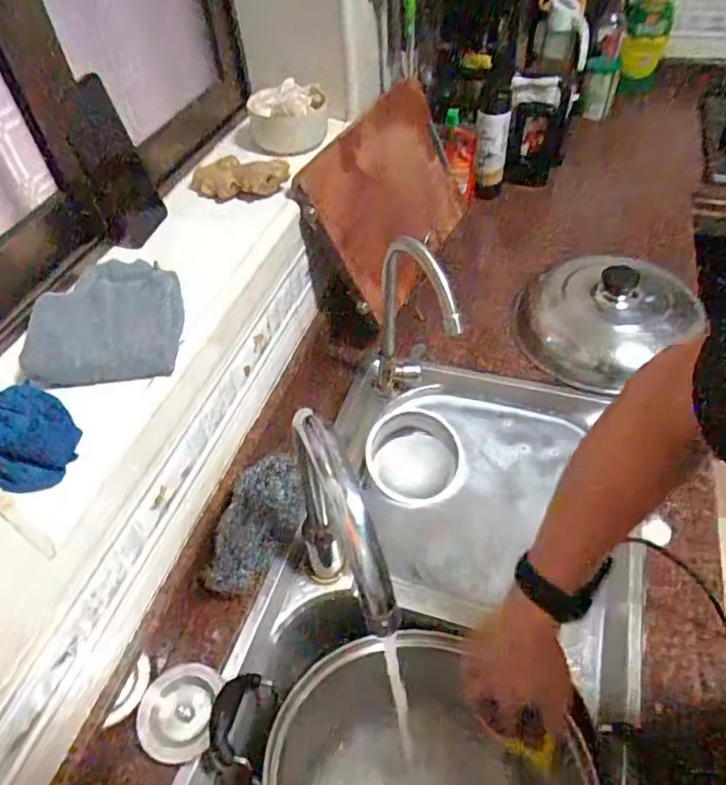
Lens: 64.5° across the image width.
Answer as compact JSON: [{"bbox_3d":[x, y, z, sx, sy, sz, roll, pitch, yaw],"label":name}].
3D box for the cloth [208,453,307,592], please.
[{"bbox_3d":[-0.110,0.142,0.622,0.011,0.082,0.149,10,76,62],"label":"cloth"}]

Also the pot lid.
[{"bbox_3d":[0.350,-0.124,0.850,0.254,0.088,0.222,-32,54,-22],"label":"pot lid"}]

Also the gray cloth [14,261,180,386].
[{"bbox_3d":[-0.245,-0.073,0.554,0.130,0.029,0.150,-9,49,-3],"label":"gray cloth"}]

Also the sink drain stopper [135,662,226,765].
[{"bbox_3d":[-0.174,0.299,0.544,0.068,0.020,0.084,0,49,4],"label":"sink drain stopper"}]

